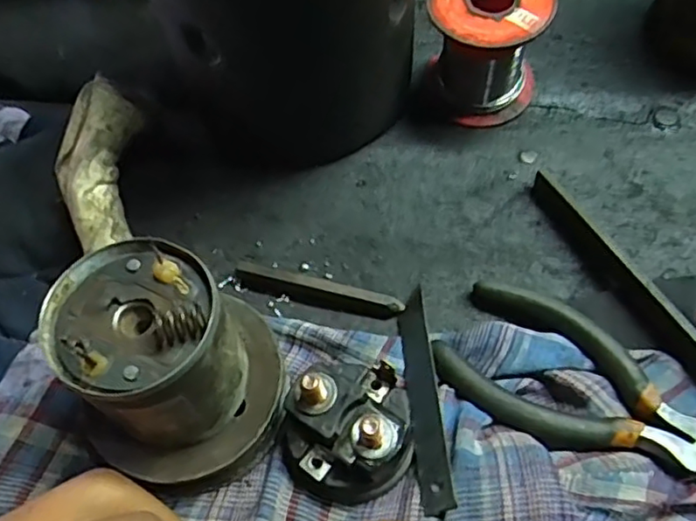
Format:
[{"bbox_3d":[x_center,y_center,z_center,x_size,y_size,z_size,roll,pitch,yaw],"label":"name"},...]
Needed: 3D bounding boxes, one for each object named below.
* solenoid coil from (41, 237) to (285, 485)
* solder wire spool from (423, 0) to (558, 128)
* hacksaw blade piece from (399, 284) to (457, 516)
[{"bbox_3d":[-0.060,0.036,0.205,0.067,0.067,0.061,2,59,4],"label":"solenoid coil"},{"bbox_3d":[0.062,-0.097,0.282,0.051,0.058,0.049,-1,59,2],"label":"solder wire spool"},{"bbox_3d":[0.028,0.048,0.227,0.012,0.004,0.087,-27,44,26],"label":"hacksaw blade piece"}]

